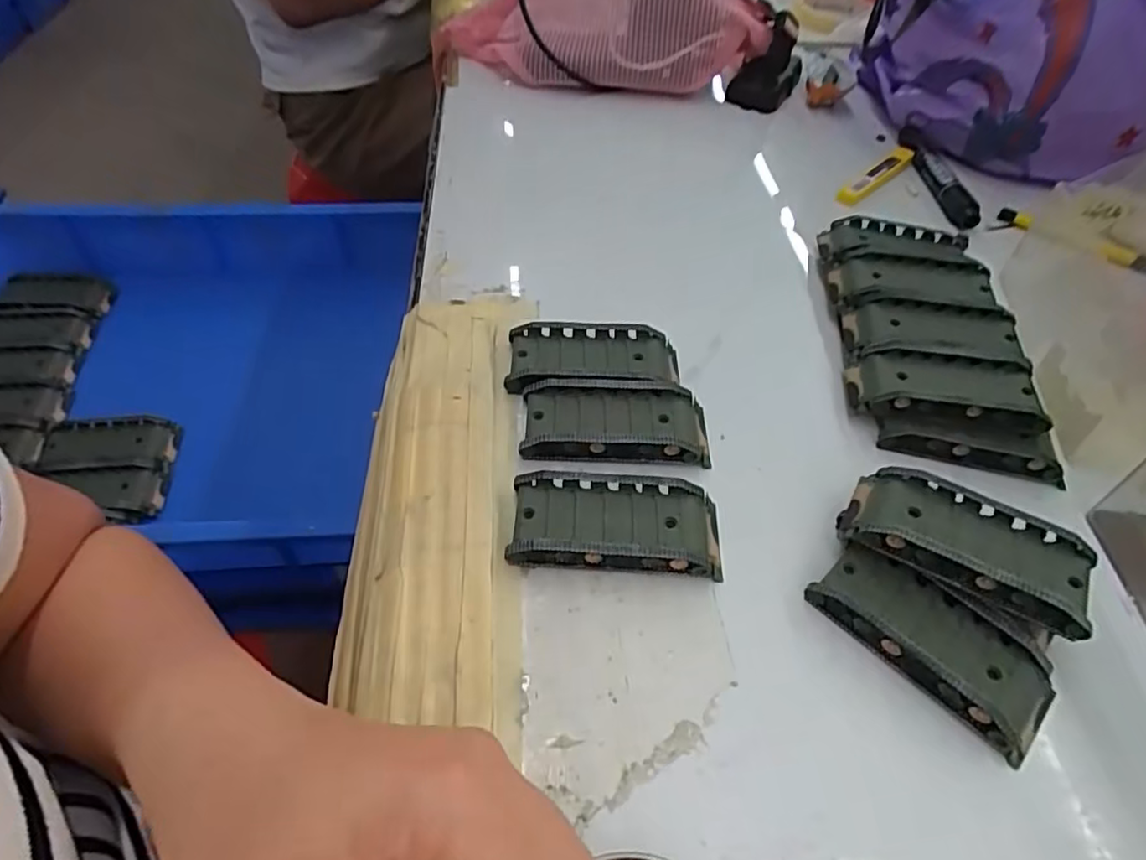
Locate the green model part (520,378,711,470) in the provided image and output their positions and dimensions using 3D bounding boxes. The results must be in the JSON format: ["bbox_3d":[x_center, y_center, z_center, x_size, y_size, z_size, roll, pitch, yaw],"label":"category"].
[{"bbox_3d":[0.024,-0.005,0.344,0.096,0.014,0.046,3,50,-1],"label":"green model part"}]

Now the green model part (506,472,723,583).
[{"bbox_3d":[0.021,0.043,0.305,0.096,0.020,0.044,4,50,0],"label":"green model part"}]

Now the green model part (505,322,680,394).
[{"bbox_3d":[0.012,-0.041,0.373,0.096,0.016,0.045,1,50,-3],"label":"green model part"}]

